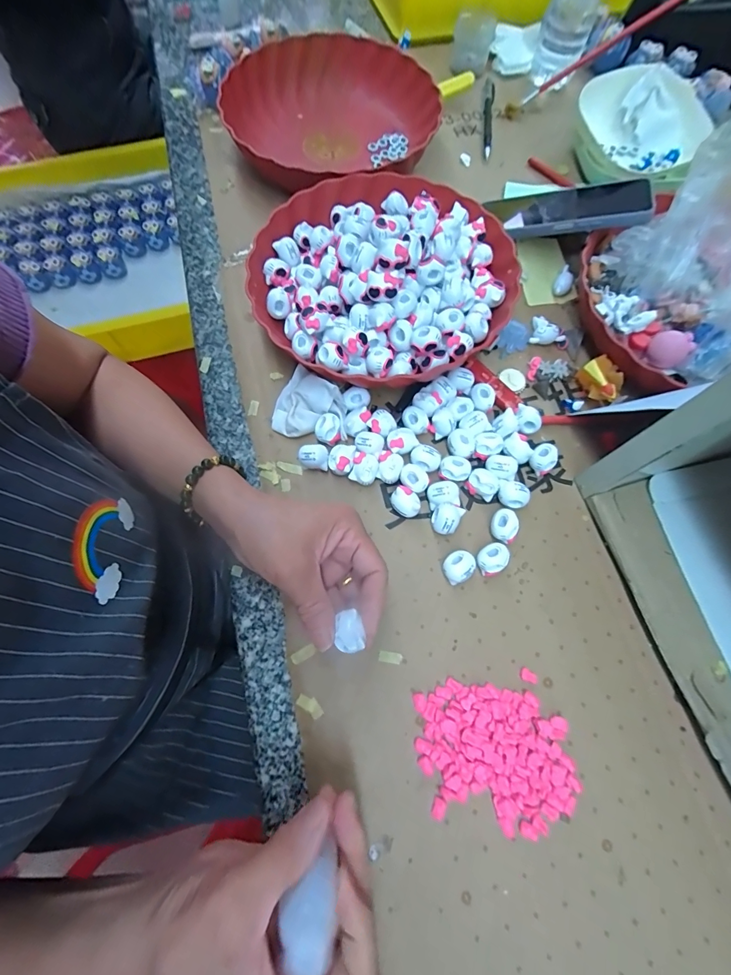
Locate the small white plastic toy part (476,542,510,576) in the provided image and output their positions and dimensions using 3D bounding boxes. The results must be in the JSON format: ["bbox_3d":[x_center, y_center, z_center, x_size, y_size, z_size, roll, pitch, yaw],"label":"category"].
[{"bbox_3d":[0.099,0.057,0.311,0.025,0.019,0.021,-42,76,-14],"label":"small white plastic toy part"}]

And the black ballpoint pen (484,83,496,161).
[{"bbox_3d":[0.157,-0.475,0.504,0.011,0.011,0.156,9,70,2],"label":"black ballpoint pen"}]

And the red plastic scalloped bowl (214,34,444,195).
[{"bbox_3d":[-0.036,-0.423,0.457,0.228,0.055,0.237,0,70,-1],"label":"red plastic scalloped bowl"}]

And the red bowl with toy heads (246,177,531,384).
[{"bbox_3d":[0.015,-0.198,0.365,0.231,0.077,0.237,-38,75,-13],"label":"red bowl with toy heads"}]

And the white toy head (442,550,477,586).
[{"bbox_3d":[0.072,0.062,0.308,0.025,0.018,0.022,-40,76,-14],"label":"white toy head"}]

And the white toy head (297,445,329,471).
[{"bbox_3d":[-0.043,-0.025,0.334,0.025,0.021,0.018,15,71,4],"label":"white toy head"}]

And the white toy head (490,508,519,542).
[{"bbox_3d":[0.111,0.032,0.321,0.019,0.019,0.026,17,71,5],"label":"white toy head"}]

